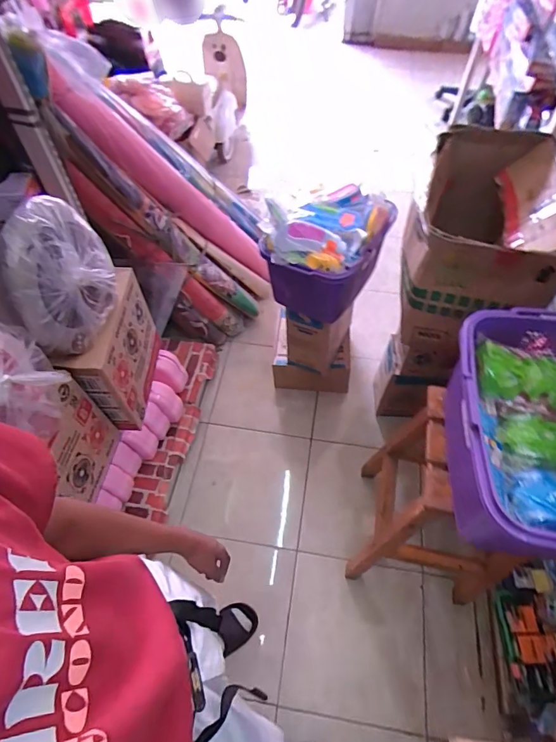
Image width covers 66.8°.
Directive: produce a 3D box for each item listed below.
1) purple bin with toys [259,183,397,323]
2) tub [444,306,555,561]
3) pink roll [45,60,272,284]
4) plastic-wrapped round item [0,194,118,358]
[{"bbox_3d":[0.136,-0.343,1.220,0.291,0.267,0.303,22,60,14],"label":"purple bin with toys"},{"bbox_3d":[0.456,0.113,0.710,0.307,0.179,0.390,4,57,3],"label":"tub"},{"bbox_3d":[-0.336,-0.637,1.561,0.140,1.145,0.139,-6,76,26],"label":"pink roll"},{"bbox_3d":[-0.379,-0.171,0.764,0.083,0.241,0.239,7,57,5],"label":"plastic-wrapped round item"}]

